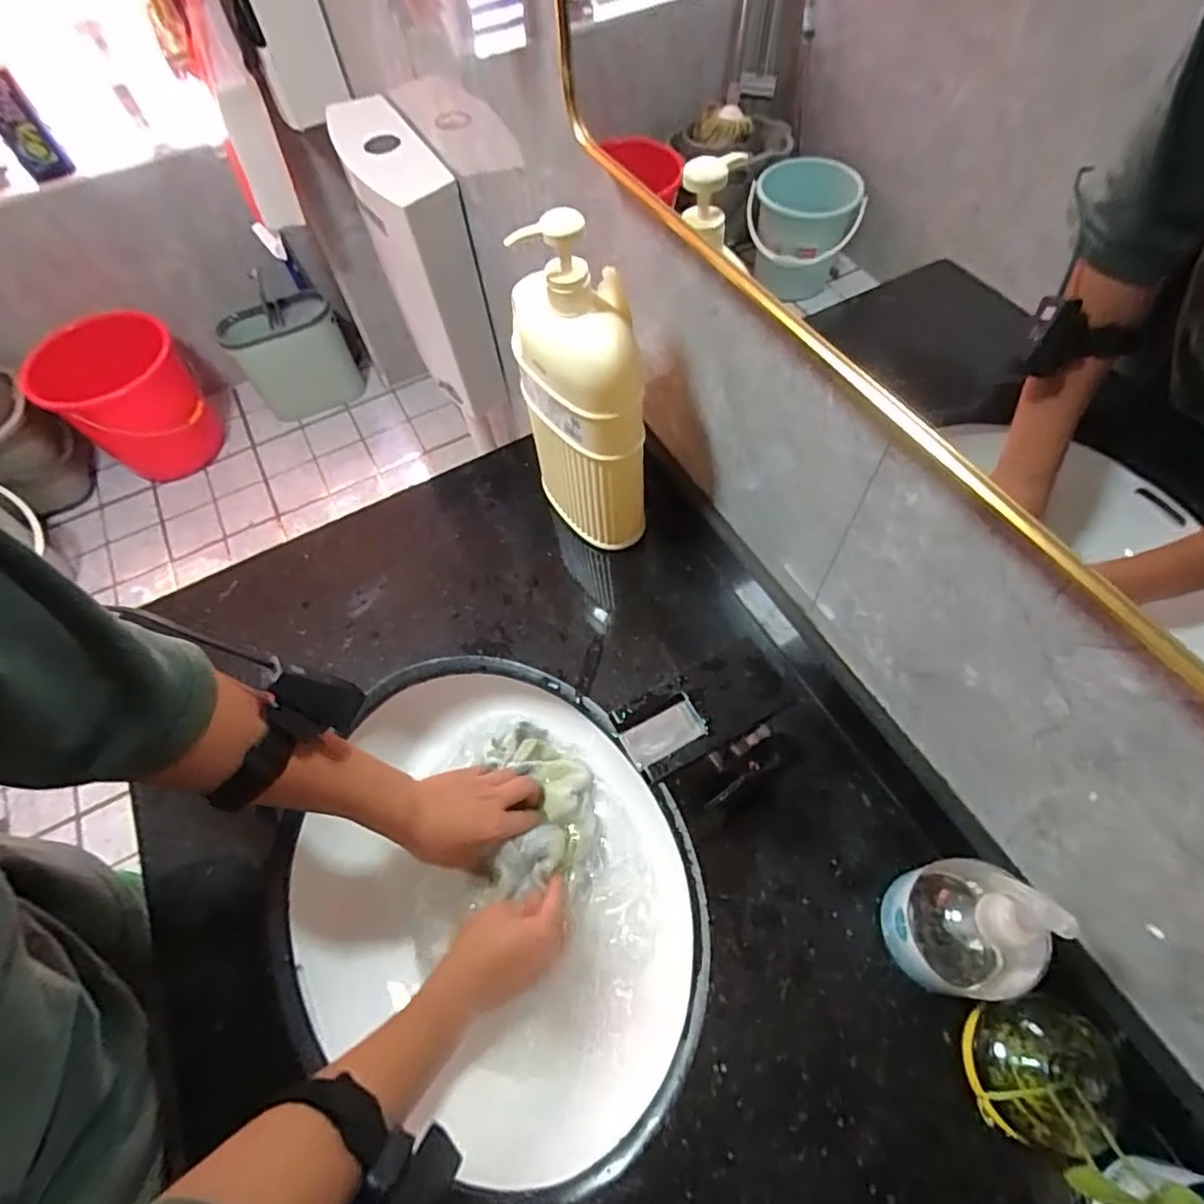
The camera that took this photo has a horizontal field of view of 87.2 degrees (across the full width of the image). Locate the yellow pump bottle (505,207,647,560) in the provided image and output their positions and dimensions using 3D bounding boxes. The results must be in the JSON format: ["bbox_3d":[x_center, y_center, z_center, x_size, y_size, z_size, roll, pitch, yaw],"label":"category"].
[{"bbox_3d":[-0.019,-0.176,0.560,0.094,0.298,0.133,-15,60,-5],"label":"yellow pump bottle"}]

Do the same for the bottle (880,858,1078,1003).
[{"bbox_3d":[0.241,0.212,0.404,0.067,0.162,0.080,-27,62,-11],"label":"bottle"}]

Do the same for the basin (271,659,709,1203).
[{"bbox_3d":[-0.085,0.254,0.568,0.372,0.113,0.337,24,64,17],"label":"basin"}]

